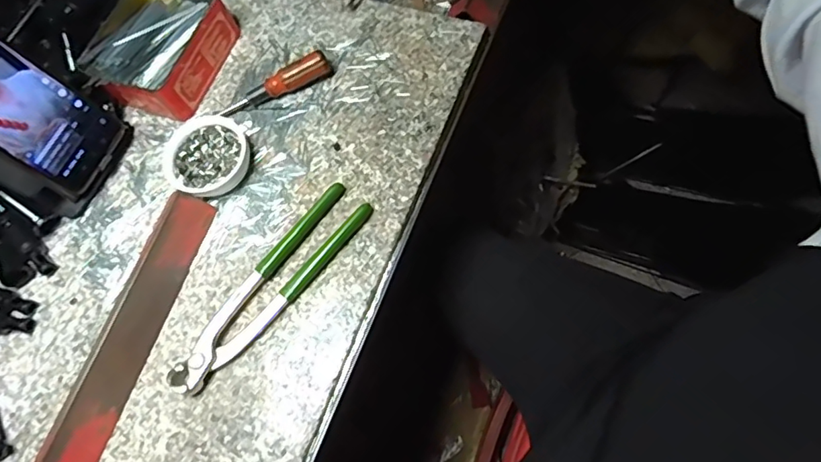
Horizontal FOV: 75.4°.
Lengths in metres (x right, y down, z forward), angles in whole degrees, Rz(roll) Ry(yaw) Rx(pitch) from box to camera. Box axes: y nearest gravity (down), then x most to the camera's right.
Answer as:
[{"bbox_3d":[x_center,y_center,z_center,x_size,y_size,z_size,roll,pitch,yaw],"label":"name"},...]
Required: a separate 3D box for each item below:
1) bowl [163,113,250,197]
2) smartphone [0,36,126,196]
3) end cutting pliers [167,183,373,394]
[{"bbox_3d":[-0.178,-0.065,0.468,0.074,0.022,0.072,-3,69,8],"label":"bowl"},{"bbox_3d":[-0.317,-0.102,0.418,0.006,0.165,0.076,11,68,38],"label":"smartphone"},{"bbox_3d":[-0.112,0.043,0.422,0.044,0.015,0.197,37,79,19],"label":"end cutting pliers"}]

